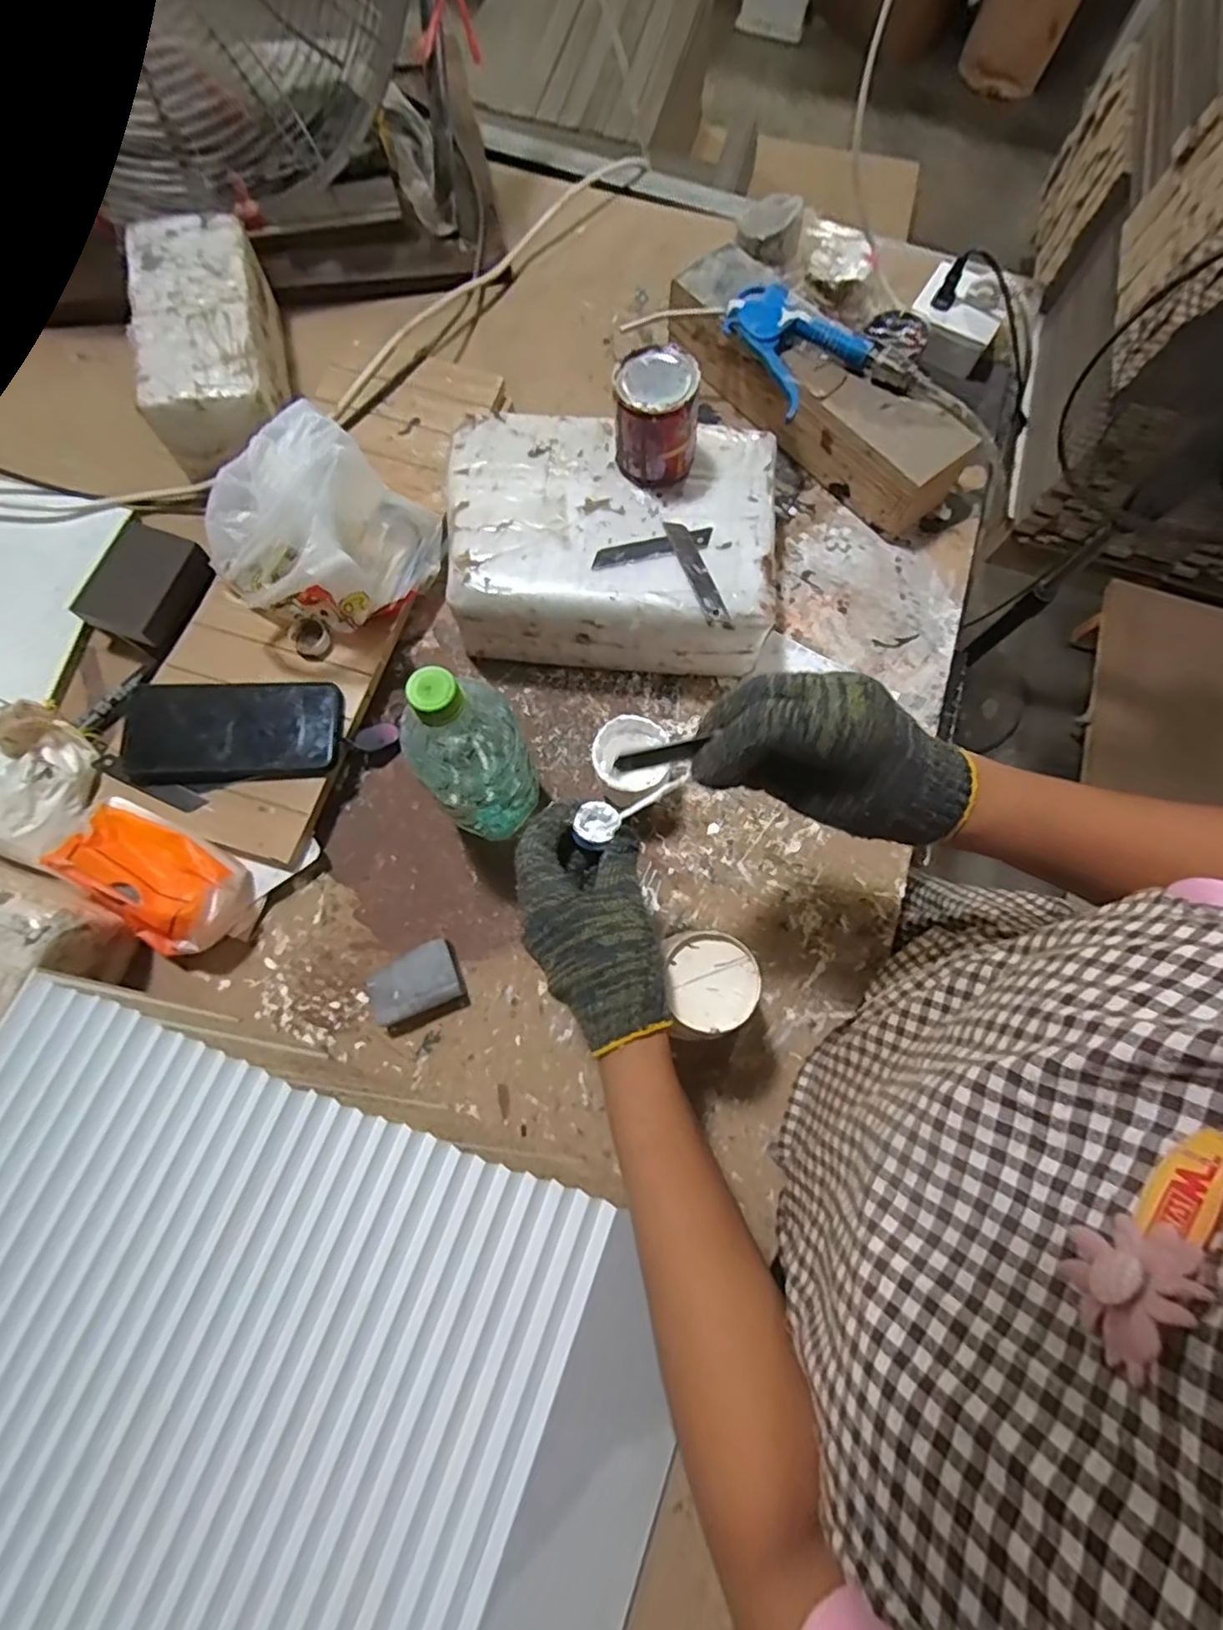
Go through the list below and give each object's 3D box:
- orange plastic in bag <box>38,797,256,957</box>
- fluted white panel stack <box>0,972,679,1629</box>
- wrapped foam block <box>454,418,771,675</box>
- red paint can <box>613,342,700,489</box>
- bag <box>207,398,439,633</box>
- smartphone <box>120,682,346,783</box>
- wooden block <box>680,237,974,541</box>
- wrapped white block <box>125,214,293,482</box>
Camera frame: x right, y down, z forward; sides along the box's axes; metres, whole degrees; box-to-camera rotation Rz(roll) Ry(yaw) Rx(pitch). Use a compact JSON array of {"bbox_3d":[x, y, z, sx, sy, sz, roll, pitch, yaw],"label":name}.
[{"bbox_3d":[-0.360,0.053,0.510,0.129,0.070,0.087,32,76,5],"label":"orange plastic in bag"},{"bbox_3d":[-0.258,0.443,0.370,0.482,0.125,0.553,21,75,2],"label":"fluted white panel stack"},{"bbox_3d":[-0.003,-0.237,0.572,0.278,0.111,0.197,6,75,-1],"label":"wrapped foam block"},{"bbox_3d":[0.033,-0.313,0.506,0.061,0.072,0.065,1,75,-3],"label":"red paint can"},{"bbox_3d":[-0.255,-0.248,0.543,0.162,0.101,0.161,33,76,6],"label":"bag"},{"bbox_3d":[-0.318,-0.072,0.537,0.174,0.009,0.084,-3,76,-4],"label":"smartphone"},{"bbox_3d":[0.194,-0.416,0.633,0.091,0.081,0.344,-37,80,-11],"label":"wooden block"},{"bbox_3d":[-0.383,-0.452,0.619,0.114,0.078,0.233,-11,76,-6],"label":"wrapped white block"}]

